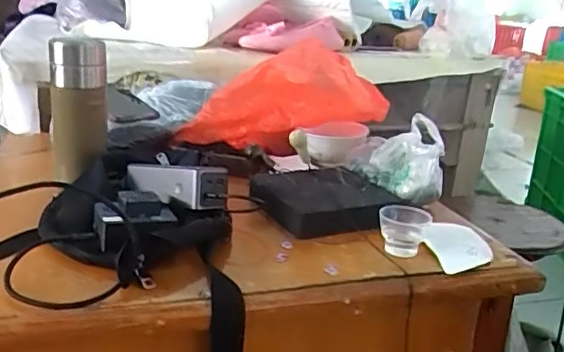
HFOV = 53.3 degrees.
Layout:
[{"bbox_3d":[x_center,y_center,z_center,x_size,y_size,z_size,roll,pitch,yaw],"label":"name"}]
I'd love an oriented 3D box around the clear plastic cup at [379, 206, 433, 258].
[{"bbox_3d":[0.135,0.060,0.626,0.044,0.044,0.045,3,19,-1],"label":"clear plastic cup"}]

